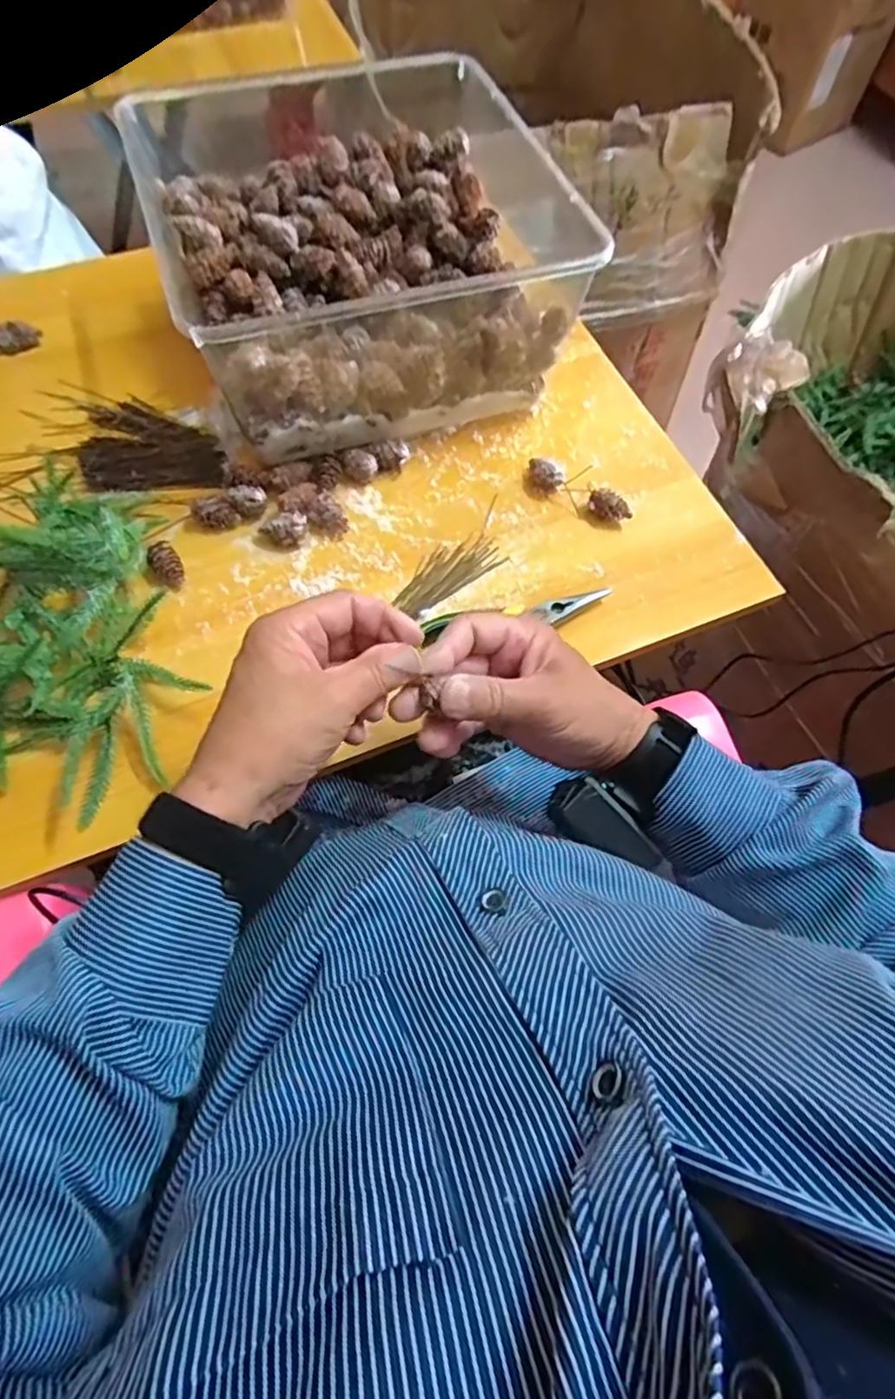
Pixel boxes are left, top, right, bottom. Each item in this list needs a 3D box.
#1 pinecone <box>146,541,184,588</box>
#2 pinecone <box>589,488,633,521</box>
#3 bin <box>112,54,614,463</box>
[{"bbox_3d":[-0.206,-0.100,0.473,0.021,0.017,0.033,-31,69,-15],"label":"pinecone"},{"bbox_3d":[0.131,-0.155,0.519,0.034,0.023,0.017,35,69,14],"label":"pinecone"},{"bbox_3d":[-0.070,-0.347,0.533,0.291,0.134,0.271,-18,66,-10],"label":"bin"}]

